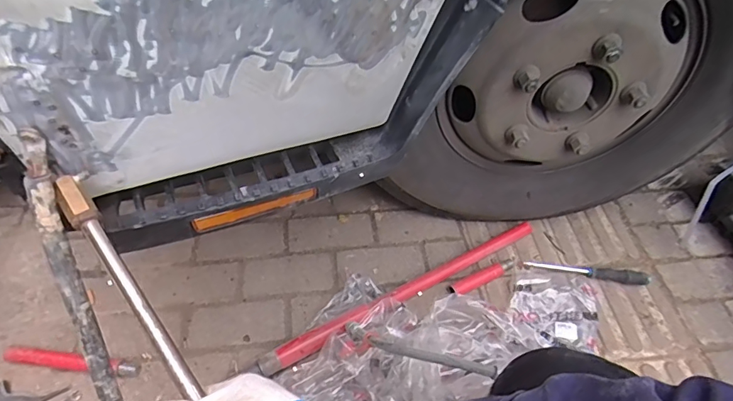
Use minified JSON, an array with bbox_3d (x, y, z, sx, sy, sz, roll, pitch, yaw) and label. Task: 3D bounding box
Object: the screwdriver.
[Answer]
[{"bbox_3d":[0.464,0.146,0.988,0.247,0.034,0.029,11,52,8],"label":"screwdriver"}]

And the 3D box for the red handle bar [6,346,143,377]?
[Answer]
[{"bbox_3d":[-0.538,0.291,0.858,0.243,0.023,0.031,4,51,3],"label":"red handle bar"}]

